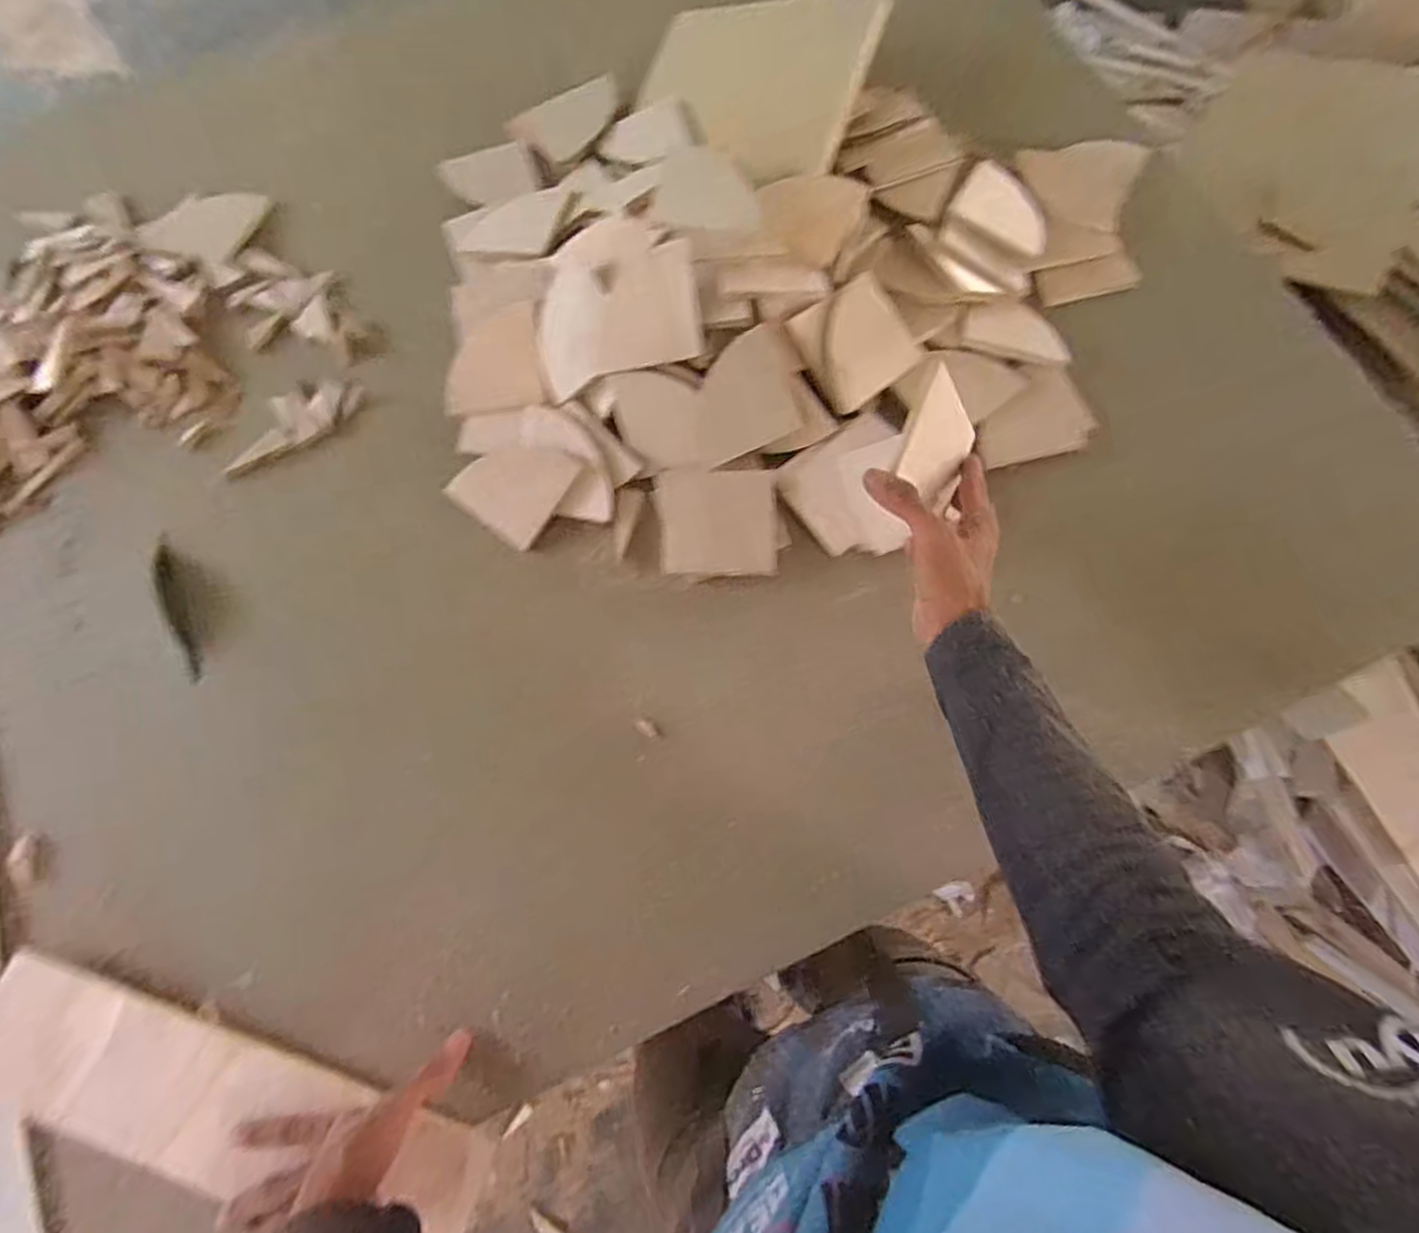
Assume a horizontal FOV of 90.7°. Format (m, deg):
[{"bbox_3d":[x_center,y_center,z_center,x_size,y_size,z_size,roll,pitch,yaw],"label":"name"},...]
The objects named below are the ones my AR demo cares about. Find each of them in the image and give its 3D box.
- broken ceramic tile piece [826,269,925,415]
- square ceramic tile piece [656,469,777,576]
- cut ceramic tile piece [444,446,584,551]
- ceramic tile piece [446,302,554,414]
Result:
[{"bbox_3d":[0.144,-0.262,0.667,0.097,0.011,0.098,-36,101,-2],"label":"broken ceramic tile piece"},{"bbox_3d":[0.008,-0.088,0.652,0.109,0.014,0.102,1,74,1],"label":"square ceramic tile piece"},{"bbox_3d":[-0.187,-0.127,0.665,0.097,0.004,0.096,34,90,5],"label":"cut ceramic tile piece"},{"bbox_3d":[-0.211,-0.248,0.681,0.101,0.008,0.095,-6,91,13],"label":"ceramic tile piece"}]

